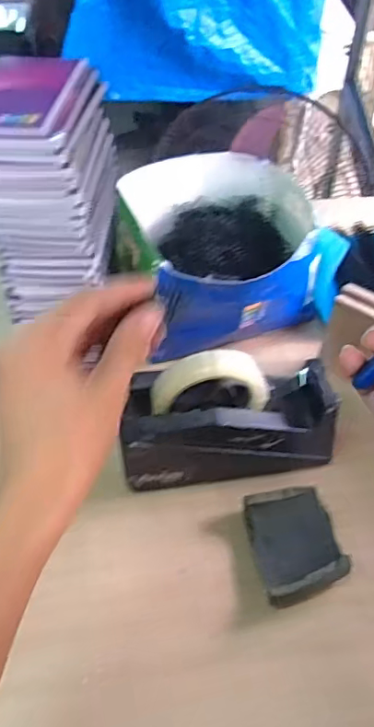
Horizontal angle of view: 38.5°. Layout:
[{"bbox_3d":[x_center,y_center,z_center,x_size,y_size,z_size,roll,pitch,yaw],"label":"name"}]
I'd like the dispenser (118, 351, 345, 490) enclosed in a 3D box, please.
[{"bbox_3d":[0.035,0.048,0.486,0.196,0.125,0.073,-7,49,-6],"label":"dispenser"}]

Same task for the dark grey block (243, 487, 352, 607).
[{"bbox_3d":[0.091,0.152,0.454,0.067,0.029,0.092,-8,50,-7],"label":"dark grey block"}]

